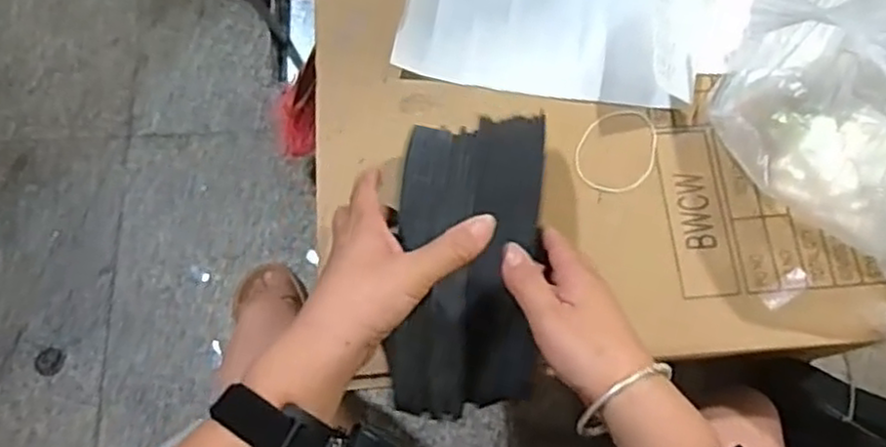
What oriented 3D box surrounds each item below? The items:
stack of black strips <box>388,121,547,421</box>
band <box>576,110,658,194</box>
[{"bbox_3d":[0.015,0.022,0.475,0.099,0.033,0.208,7,79,0],"label":"stack of black strips"},{"bbox_3d":[0.138,-0.059,0.559,0.061,0.004,0.074,15,72,5],"label":"band"}]

